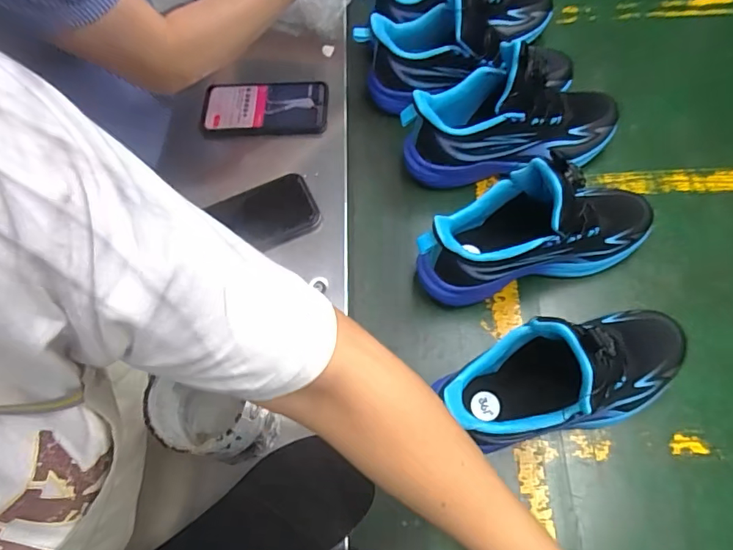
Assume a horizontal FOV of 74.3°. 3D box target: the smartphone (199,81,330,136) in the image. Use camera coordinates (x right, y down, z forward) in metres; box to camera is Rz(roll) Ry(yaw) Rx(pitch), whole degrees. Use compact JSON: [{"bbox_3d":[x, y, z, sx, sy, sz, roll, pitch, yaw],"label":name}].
[{"bbox_3d":[-0.133,-0.219,0.636,0.162,0.011,0.077,-2,75,3],"label":"smartphone"}]

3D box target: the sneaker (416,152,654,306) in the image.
[{"bbox_3d":[0.179,-0.050,0.498,0.256,0.151,0.085,-15,66,-4],"label":"sneaker"}]

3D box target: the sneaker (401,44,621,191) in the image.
[{"bbox_3d":[0.168,-0.181,0.551,0.251,0.147,0.089,-7,66,0],"label":"sneaker"}]

